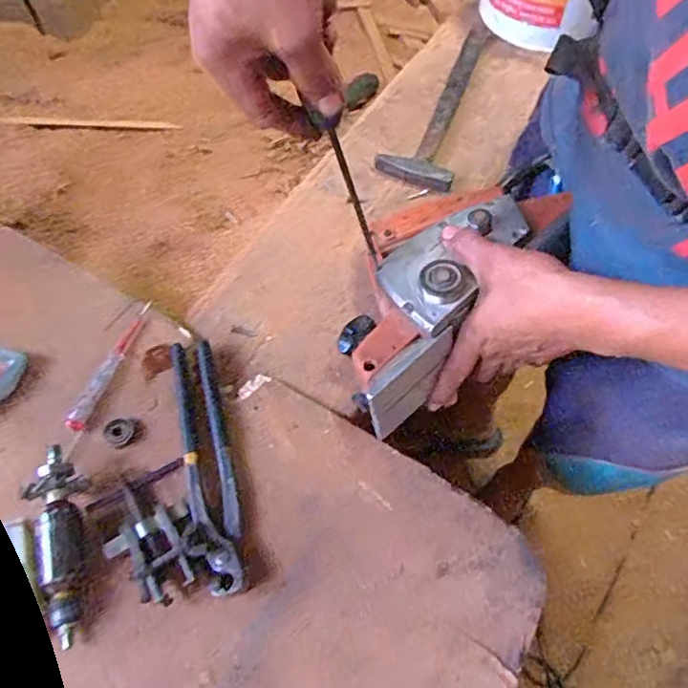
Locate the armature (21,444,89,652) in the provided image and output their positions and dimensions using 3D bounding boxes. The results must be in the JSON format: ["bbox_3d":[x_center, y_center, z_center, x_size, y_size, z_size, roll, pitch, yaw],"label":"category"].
[{"bbox_3d":[-0.210,0.147,0.421,0.035,0.045,0.135,-15,62,-10],"label":"armature"}]

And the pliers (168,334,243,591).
[{"bbox_3d":[-0.114,0.089,0.466,0.038,0.017,0.220,-13,61,-9],"label":"pliers"}]

